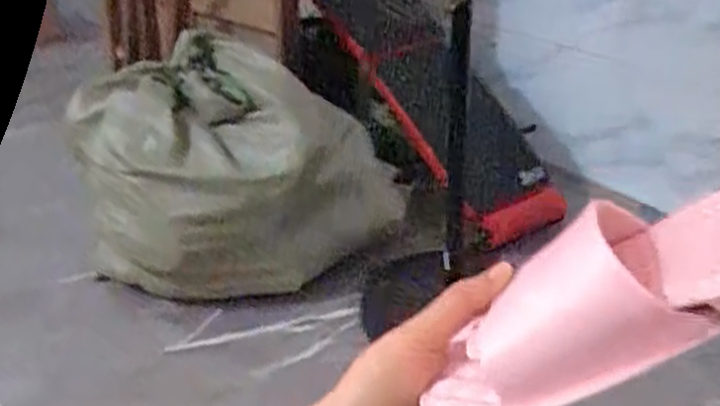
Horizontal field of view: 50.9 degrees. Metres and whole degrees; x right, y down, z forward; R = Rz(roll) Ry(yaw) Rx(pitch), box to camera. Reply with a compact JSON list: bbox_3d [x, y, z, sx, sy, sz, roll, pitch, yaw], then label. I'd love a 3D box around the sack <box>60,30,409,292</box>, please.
[{"bbox_3d":[-0.302,-0.065,1.777,0.600,0.452,0.466,22,37,37],"label":"sack"}]

